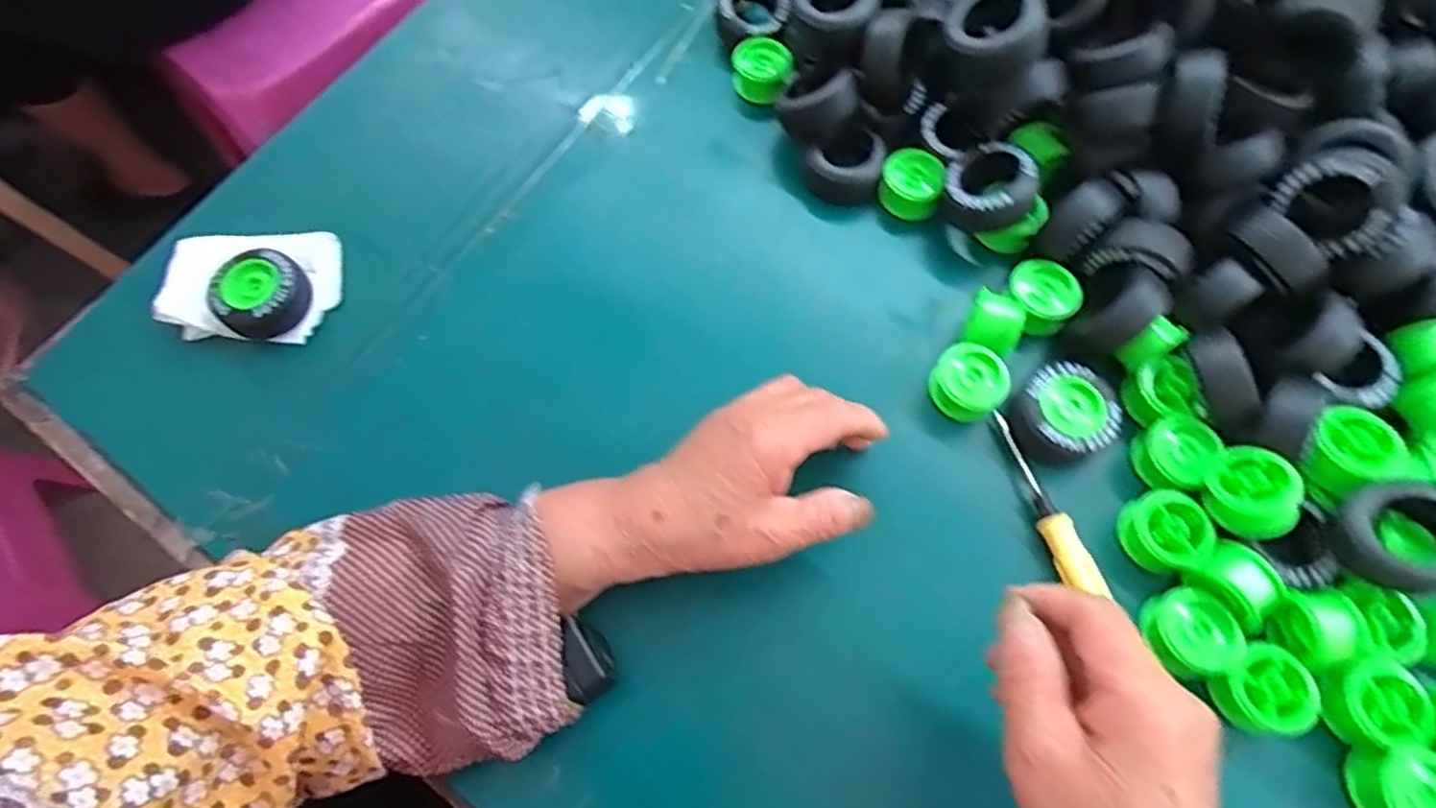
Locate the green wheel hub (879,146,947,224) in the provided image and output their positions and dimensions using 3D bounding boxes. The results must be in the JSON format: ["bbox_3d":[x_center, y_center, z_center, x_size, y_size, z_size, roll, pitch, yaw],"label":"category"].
[{"bbox_3d":[0.112,-0.127,0.419,0.034,0.017,0.039,18,69,10],"label":"green wheel hub"}]

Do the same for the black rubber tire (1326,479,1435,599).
[{"bbox_3d":[0.294,0.057,0.310,0.046,0.019,0.047,-47,47,16],"label":"black rubber tire"}]

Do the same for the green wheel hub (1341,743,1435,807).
[{"bbox_3d":[0.285,0.161,0.298,0.034,0.026,0.032,-1,67,2],"label":"green wheel hub"}]

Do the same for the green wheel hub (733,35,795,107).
[{"bbox_3d":[0.028,-0.206,0.454,0.034,0.023,0.045,-6,67,0],"label":"green wheel hub"}]

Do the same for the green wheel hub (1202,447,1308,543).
[{"bbox_3d":[0.242,0.040,0.331,0.033,0.021,0.032,16,63,42],"label":"green wheel hub"}]

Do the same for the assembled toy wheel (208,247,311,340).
[{"bbox_3d":[-0.253,-0.061,0.401,0.051,0.023,0.047,-1,67,2],"label":"assembled toy wheel"}]

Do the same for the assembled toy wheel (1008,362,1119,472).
[{"bbox_3d":[0.175,0.007,0.369,0.043,0.031,0.046,-1,67,2],"label":"assembled toy wheel"}]

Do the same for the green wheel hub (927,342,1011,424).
[{"bbox_3d":[0.129,-0.011,0.373,0.031,0.025,0.035,-39,71,-13],"label":"green wheel hub"}]

